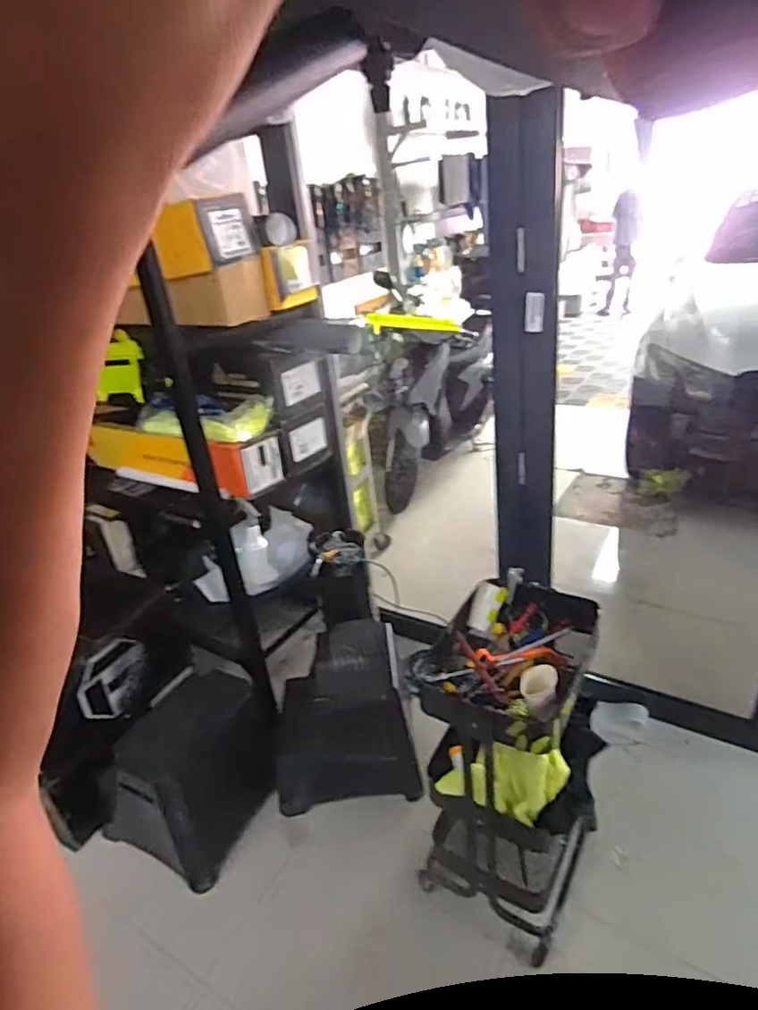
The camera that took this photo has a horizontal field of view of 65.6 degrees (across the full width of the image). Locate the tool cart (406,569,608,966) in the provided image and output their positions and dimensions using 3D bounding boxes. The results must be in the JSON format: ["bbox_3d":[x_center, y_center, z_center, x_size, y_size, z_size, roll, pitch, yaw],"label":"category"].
[{"bbox_3d":[0.330,0.608,1.451,0.340,0.716,0.419,12,33,33],"label":"tool cart"}]

